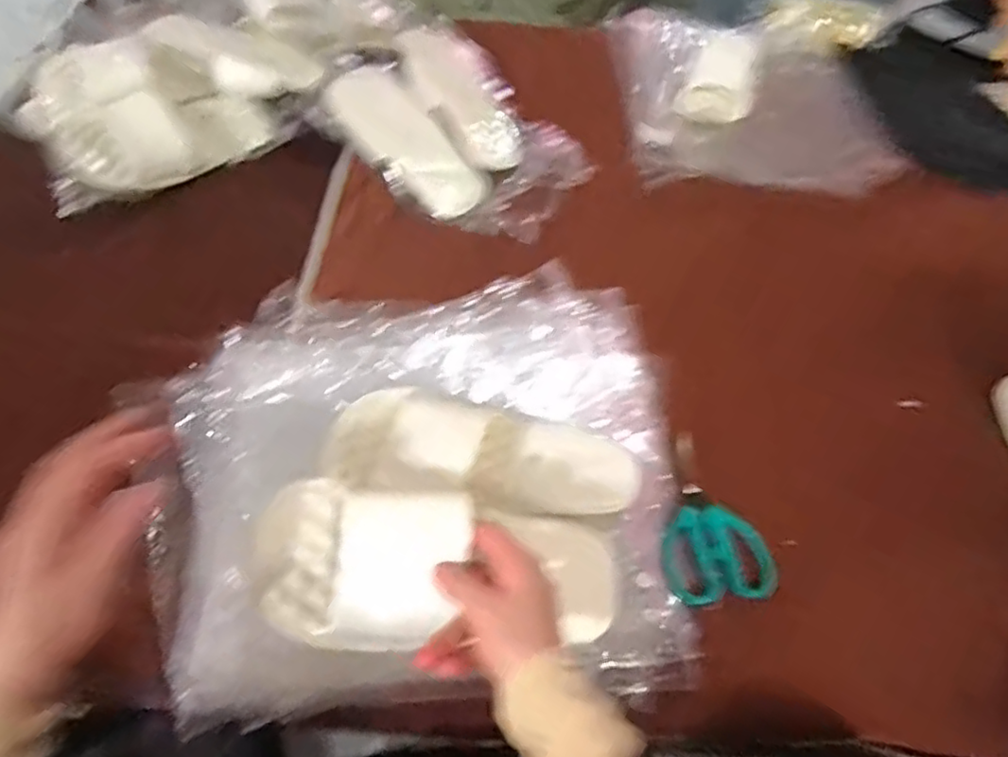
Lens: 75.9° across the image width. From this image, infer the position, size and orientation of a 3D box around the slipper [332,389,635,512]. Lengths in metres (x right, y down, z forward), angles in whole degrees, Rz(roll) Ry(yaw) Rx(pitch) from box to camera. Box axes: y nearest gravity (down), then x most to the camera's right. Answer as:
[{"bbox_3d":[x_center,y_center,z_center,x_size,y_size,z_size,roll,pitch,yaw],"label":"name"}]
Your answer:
[{"bbox_3d":[-0.017,0.067,0.571,0.269,0.056,0.101,8,58,4],"label":"slipper"}]

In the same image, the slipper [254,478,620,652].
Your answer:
[{"bbox_3d":[-0.032,0.136,0.473,0.269,0.068,0.103,10,55,-24],"label":"slipper"}]

